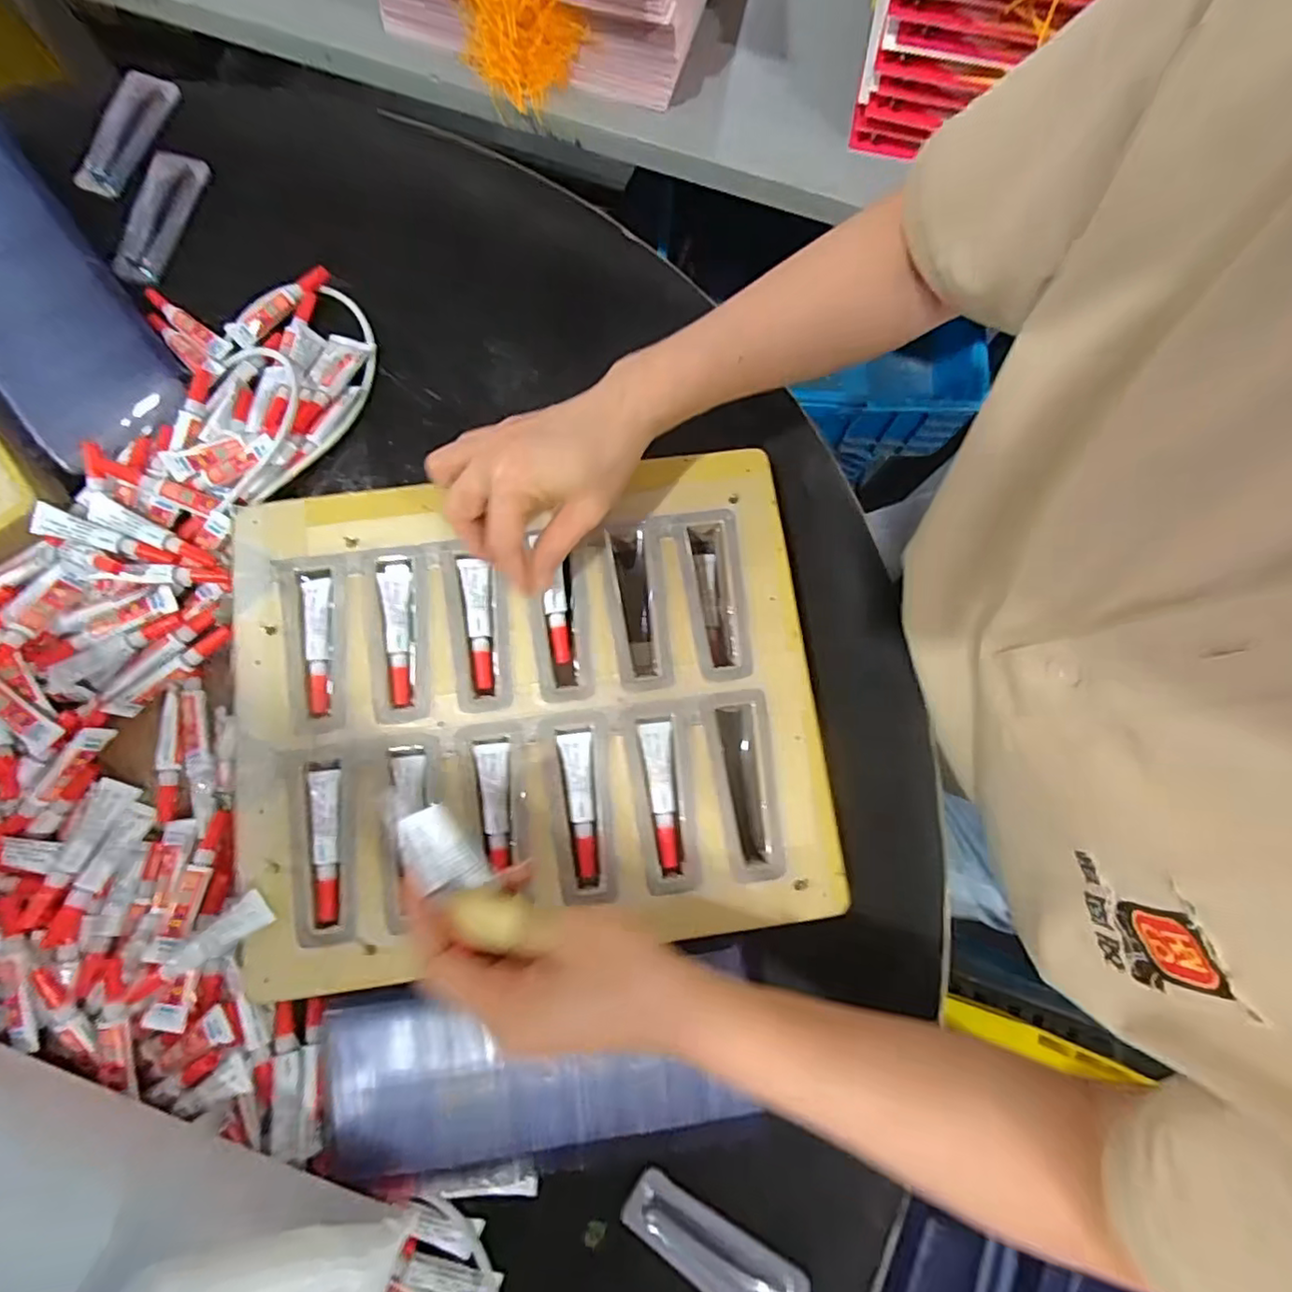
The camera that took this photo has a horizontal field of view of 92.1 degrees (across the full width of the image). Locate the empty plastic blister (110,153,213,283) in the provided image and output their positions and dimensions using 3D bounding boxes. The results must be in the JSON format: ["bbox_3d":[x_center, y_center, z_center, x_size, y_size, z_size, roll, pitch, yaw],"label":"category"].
[{"bbox_3d":[-0.368,-0.324,0.469,0.030,0.021,0.107,15,79,1],"label":"empty plastic blister"}]

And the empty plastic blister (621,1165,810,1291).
[{"bbox_3d":[0.039,0.348,0.357,0.108,0.015,0.035,33,80,4],"label":"empty plastic blister"}]

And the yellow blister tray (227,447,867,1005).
[{"bbox_3d":[-0.070,0.035,0.382,0.343,0.037,0.285,-8,79,-4],"label":"yellow blister tray"}]

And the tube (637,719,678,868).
[{"bbox_3d":[0.009,0.087,0.373,0.019,0.008,0.085,-5,79,-3],"label":"tube"}]

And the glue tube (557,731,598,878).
[{"bbox_3d":[-0.037,0.093,0.371,0.018,0.008,0.083,-10,79,-4],"label":"glue tube"}]

